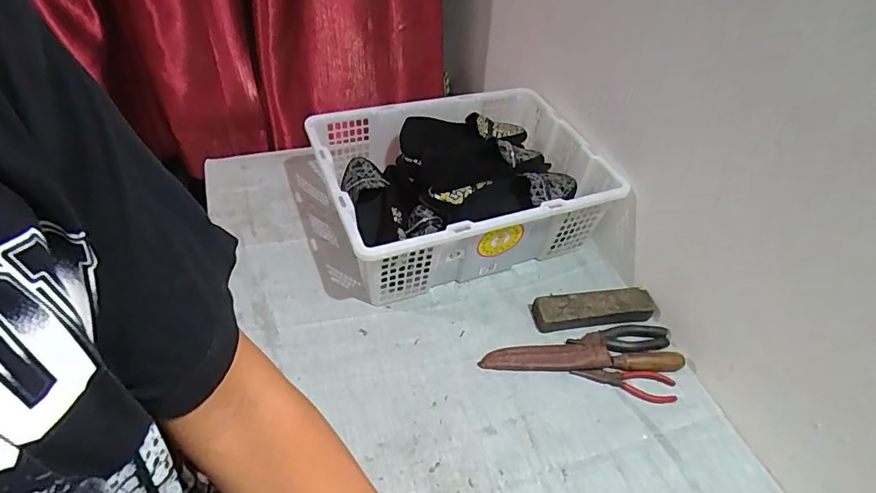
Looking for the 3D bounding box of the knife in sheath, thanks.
[{"bbox_3d":[0.221,0.171,0.760,0.306,0.017,0.038,2,47,-5],"label":"knife in sheath"}]

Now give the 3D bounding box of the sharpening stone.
[{"bbox_3d":[0.257,0.101,0.812,0.195,0.031,0.051,-4,47,-10],"label":"sharpening stone"}]

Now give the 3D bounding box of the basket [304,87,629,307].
[{"bbox_3d":[0.039,-0.110,0.900,0.465,0.164,0.356,-14,50,-19],"label":"basket"}]

